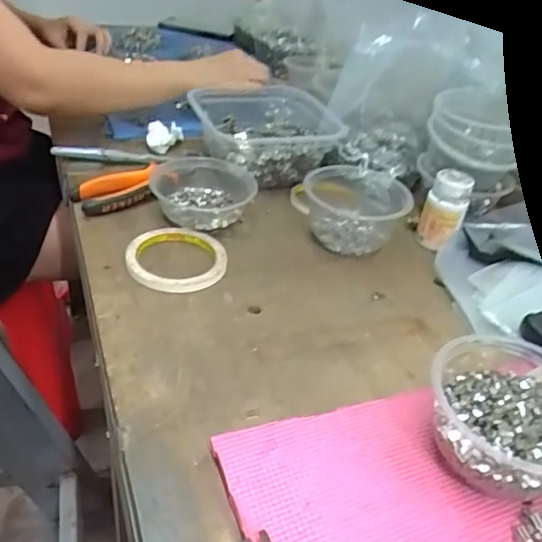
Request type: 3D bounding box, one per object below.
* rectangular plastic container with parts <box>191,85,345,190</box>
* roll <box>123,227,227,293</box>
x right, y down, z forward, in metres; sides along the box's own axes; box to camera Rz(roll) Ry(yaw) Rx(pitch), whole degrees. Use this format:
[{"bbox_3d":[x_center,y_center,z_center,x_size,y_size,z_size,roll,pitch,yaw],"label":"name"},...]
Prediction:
[{"bbox_3d":[0.002,-0.178,0.755,0.179,0.071,0.162,-8,39,-18],"label":"rectangular plastic container with parts"},{"bbox_3d":[-0.094,-0.013,0.568,0.096,0.014,0.096,4,36,-3],"label":"roll"}]

